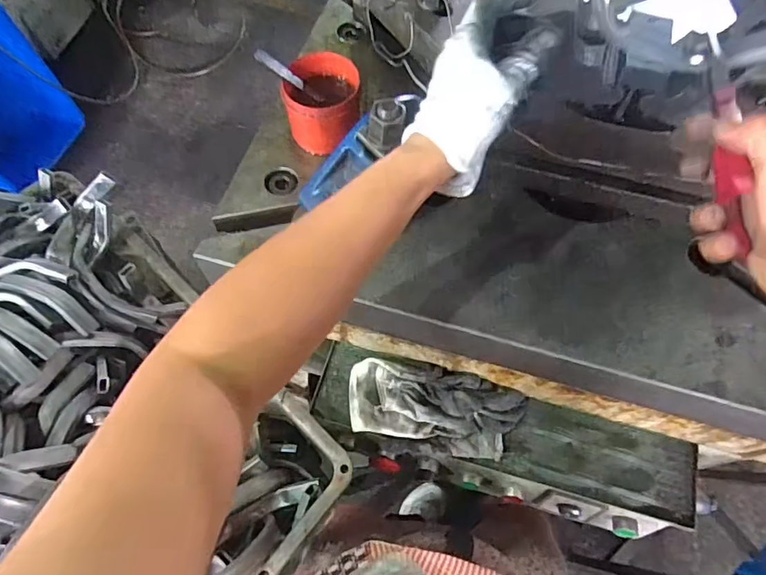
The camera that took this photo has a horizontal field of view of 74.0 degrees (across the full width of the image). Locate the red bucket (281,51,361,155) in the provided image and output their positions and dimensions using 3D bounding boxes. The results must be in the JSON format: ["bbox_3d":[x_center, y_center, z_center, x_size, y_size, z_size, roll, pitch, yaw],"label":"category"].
[{"bbox_3d":[-0.062,-0.189,0.532,0.074,0.069,0.081,1,65,-1],"label":"red bucket"}]

